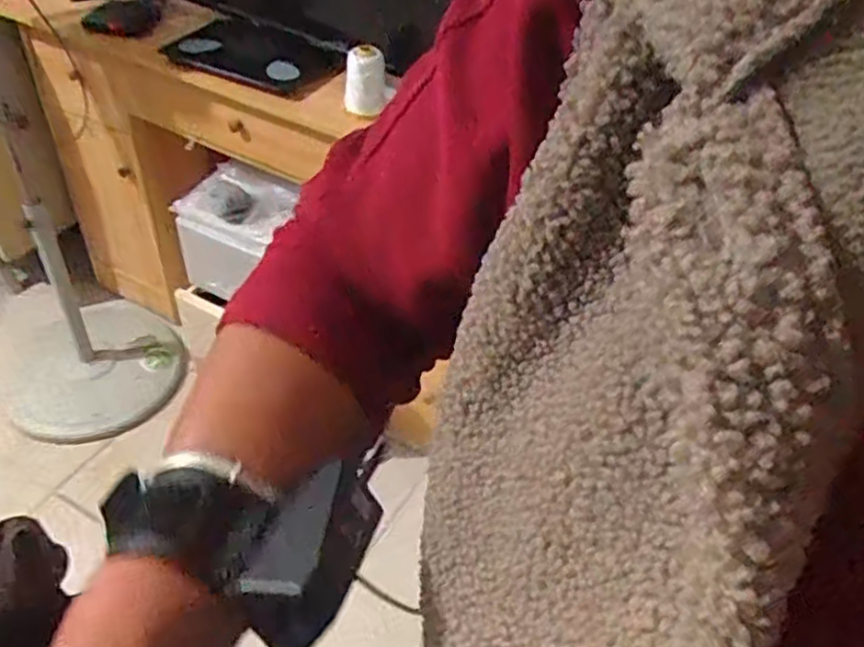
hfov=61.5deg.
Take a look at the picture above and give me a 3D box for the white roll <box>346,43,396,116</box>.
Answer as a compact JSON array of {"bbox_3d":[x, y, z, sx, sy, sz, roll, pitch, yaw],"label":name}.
[{"bbox_3d":[-0.100,-0.376,1.121,0.064,0.099,0.069,-1,45,-6],"label":"white roll"}]

